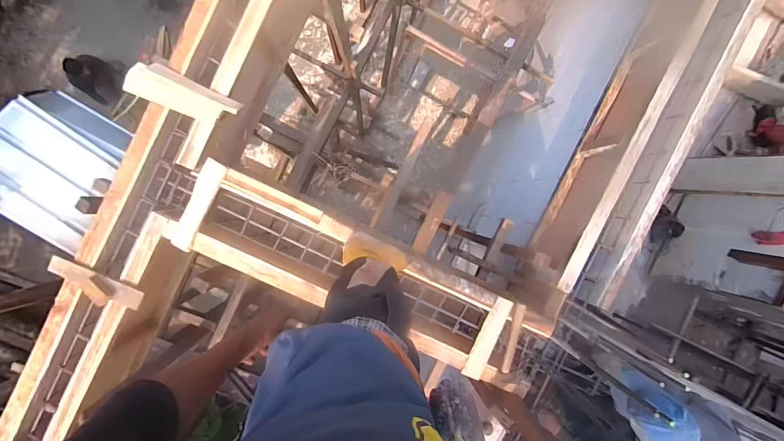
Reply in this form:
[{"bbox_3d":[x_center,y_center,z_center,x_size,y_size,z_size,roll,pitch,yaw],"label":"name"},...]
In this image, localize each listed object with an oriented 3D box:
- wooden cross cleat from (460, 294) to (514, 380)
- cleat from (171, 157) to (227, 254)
[{"bbox_3d":[0.391,0.479,1.446,0.080,0.026,0.344,25,92,-5],"label":"wooden cross cleat"},{"bbox_3d":[-0.709,-0.054,1.305,0.081,0.032,0.347,25,92,-5],"label":"cleat"}]

